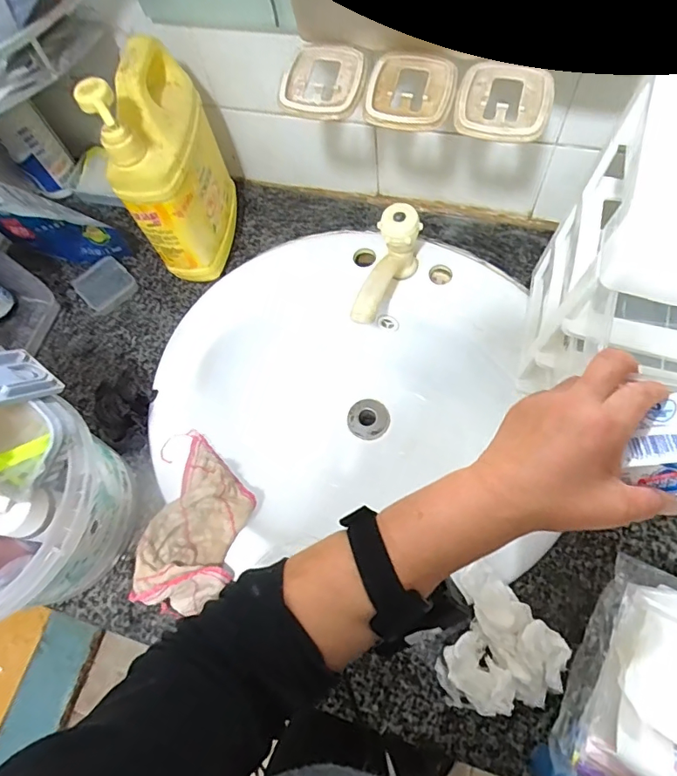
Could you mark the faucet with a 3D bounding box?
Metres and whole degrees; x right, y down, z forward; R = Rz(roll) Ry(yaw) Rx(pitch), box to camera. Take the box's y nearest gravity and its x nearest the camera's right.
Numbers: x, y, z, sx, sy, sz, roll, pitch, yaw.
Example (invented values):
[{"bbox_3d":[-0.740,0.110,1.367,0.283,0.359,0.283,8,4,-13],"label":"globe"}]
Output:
[{"bbox_3d":[0.056,-0.128,0.569,0.044,0.107,0.136,18,68,11],"label":"faucet"}]

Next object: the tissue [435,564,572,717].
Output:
[{"bbox_3d":[0.148,0.235,0.446,0.096,0.059,0.113,14,67,10],"label":"tissue"}]

